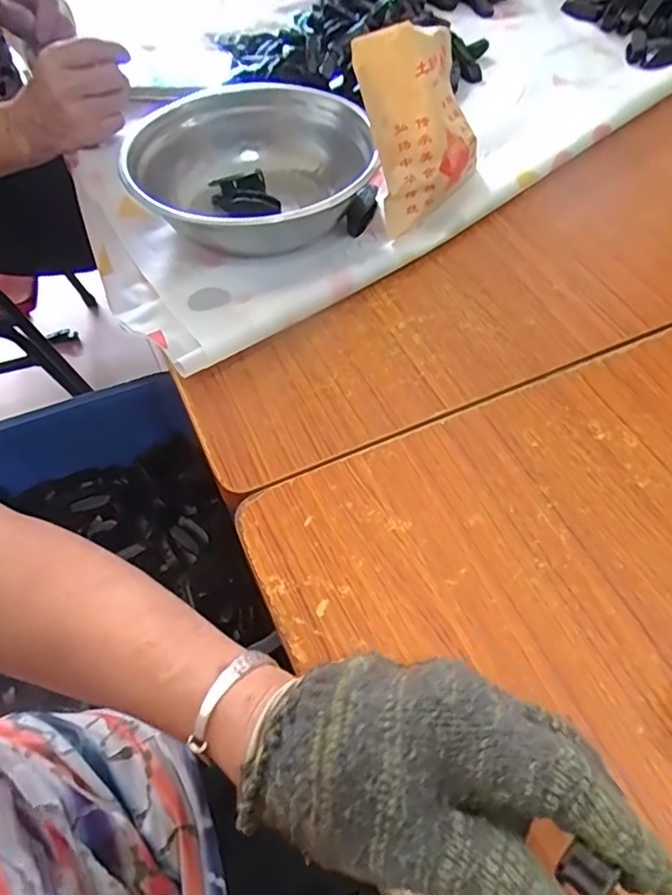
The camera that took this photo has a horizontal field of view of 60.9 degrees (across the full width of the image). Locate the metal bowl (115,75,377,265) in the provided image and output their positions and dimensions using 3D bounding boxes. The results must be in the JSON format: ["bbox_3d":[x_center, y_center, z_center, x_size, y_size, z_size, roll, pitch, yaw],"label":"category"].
[{"bbox_3d":[-0.081,-0.240,0.481,0.179,0.067,0.189,0,58,0],"label":"metal bowl"}]

